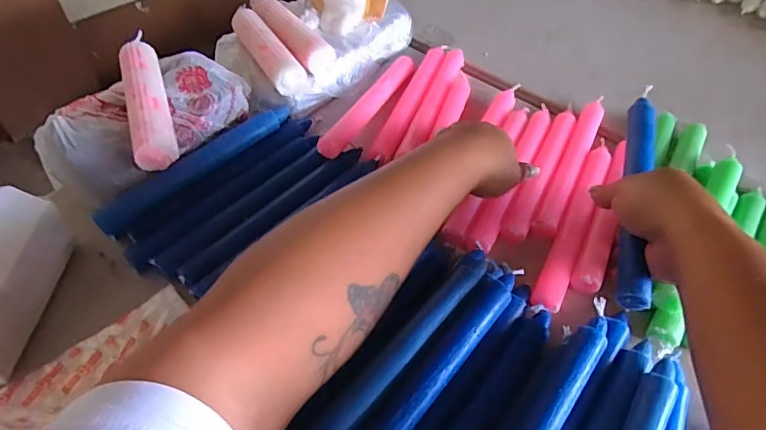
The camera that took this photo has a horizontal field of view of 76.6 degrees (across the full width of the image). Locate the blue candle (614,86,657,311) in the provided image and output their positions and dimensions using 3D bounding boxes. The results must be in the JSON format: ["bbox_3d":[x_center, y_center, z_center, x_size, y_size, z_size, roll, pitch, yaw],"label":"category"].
[{"bbox_3d":[0.200,-0.024,0.377,0.023,0.016,0.207,16,61,10],"label":"blue candle"}]

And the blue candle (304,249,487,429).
[{"bbox_3d":[0.012,0.095,0.333,0.023,0.018,0.202,35,58,23],"label":"blue candle"}]

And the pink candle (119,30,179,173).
[{"bbox_3d":[-0.211,-0.106,0.431,0.032,0.035,0.148,-16,54,-15],"label":"pink candle"}]

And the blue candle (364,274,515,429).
[{"bbox_3d":[0.031,0.110,0.323,0.023,0.017,0.202,34,58,23],"label":"blue candle"}]

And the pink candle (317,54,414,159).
[{"bbox_3d":[-0.011,-0.124,0.523,0.024,0.017,0.197,21,54,15],"label":"pink candle"}]

